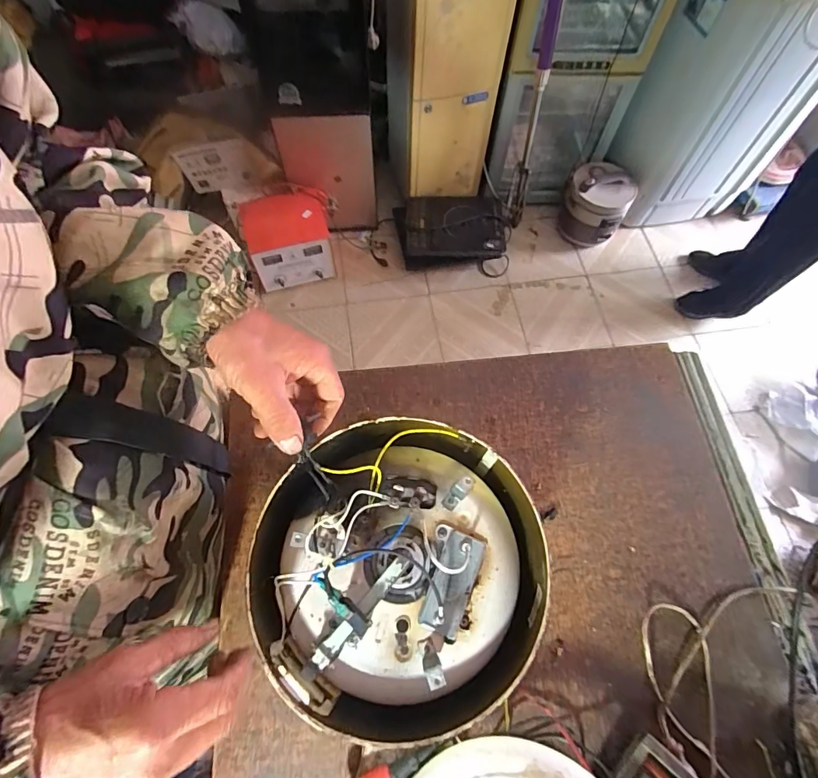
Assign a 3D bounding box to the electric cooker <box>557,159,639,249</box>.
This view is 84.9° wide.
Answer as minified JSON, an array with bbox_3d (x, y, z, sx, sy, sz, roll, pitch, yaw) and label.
[{"bbox_3d":[0.632,-0.624,1.540,0.211,0.234,0.172,28,68,11],"label":"electric cooker"}]

